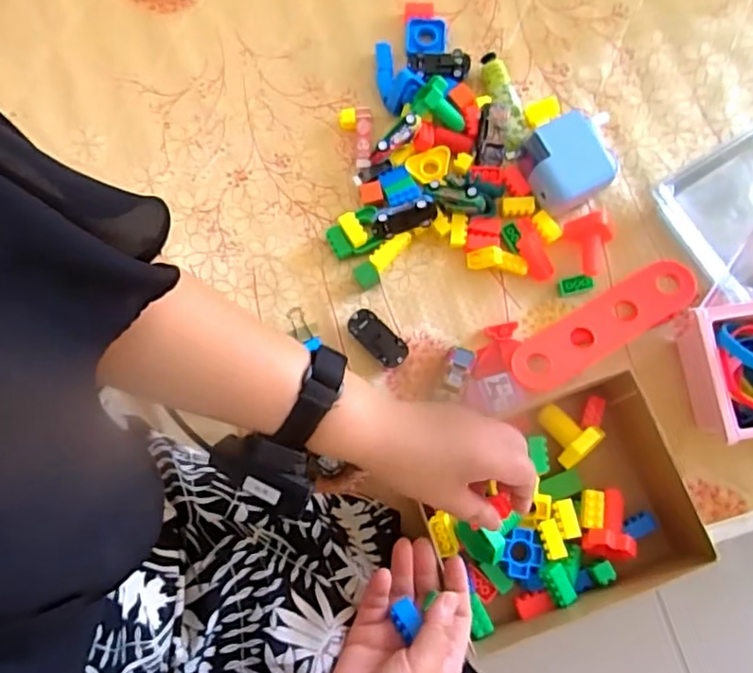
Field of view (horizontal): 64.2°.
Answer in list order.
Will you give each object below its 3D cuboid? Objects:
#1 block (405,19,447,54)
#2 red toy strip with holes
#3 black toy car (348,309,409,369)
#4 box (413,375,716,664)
[{"bbox_3d":[0.054,-0.326,0.656,0.045,0.013,0.040,1,78,2],"label":"block"},{"bbox_3d":[0.222,-0.010,0.584,0.195,0.014,0.052,-30,79,-5],"label":"red toy strip with holes"},{"bbox_3d":[0.001,0.003,0.588,0.065,0.022,0.030,44,82,10],"label":"black toy car"},{"bbox_3d":[0.157,0.148,0.520,0.214,0.078,0.173,-22,78,-3],"label":"box"}]

